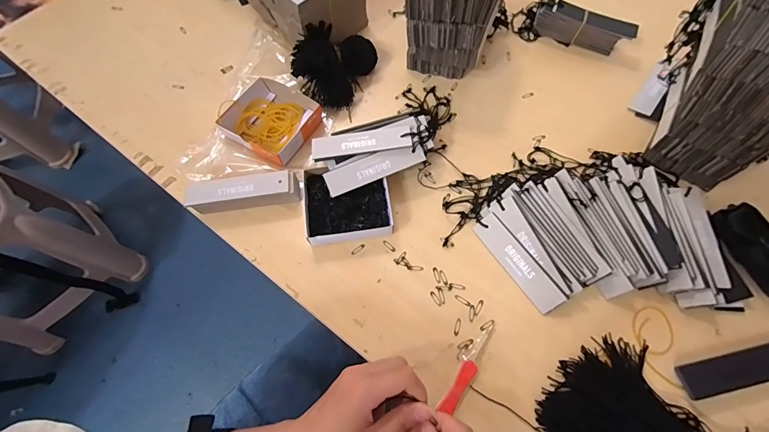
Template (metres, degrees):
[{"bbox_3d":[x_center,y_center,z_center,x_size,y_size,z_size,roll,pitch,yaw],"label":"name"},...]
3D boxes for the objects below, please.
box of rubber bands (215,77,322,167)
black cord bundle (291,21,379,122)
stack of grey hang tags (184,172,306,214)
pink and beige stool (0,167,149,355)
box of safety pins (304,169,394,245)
[{"bbox_3d":[-0.159,-0.141,0.503,0.118,0.031,0.119,27,68,13],"label":"box of rubber bands"},{"bbox_3d":[-0.081,-0.224,0.531,0.112,0.056,0.120,18,66,9],"label":"black cord bundle"},{"bbox_3d":[-0.179,-0.028,0.454,0.139,0.034,0.029,-7,65,-2],"label":"stack of grey hang tags"},{"bbox_3d":[-1.067,0.109,1.026,0.386,0.434,0.380,41,72,18],"label":"pink and beige stool"},{"bbox_3d":[-0.047,-0.014,0.446,0.104,0.028,0.100,-10,65,-3],"label":"box of safety pins"}]

